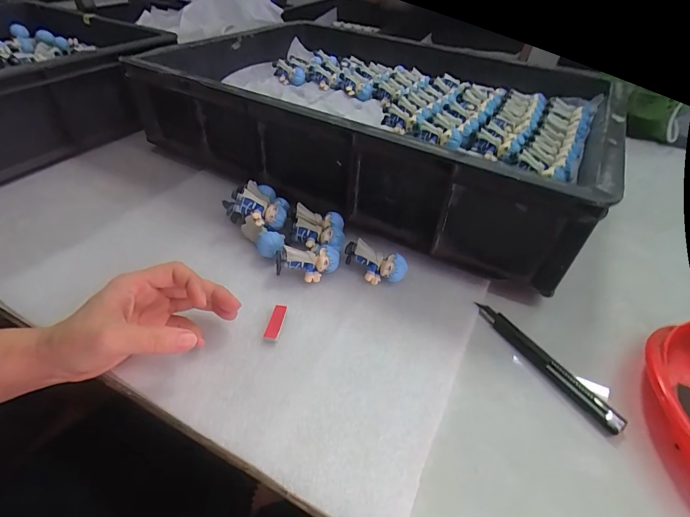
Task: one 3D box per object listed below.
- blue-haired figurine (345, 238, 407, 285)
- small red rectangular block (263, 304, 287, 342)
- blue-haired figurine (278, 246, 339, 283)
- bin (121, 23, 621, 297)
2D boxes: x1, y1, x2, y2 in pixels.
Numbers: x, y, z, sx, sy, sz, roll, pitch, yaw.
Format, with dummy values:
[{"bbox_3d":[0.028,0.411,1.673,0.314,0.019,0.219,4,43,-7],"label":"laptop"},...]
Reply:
[{"bbox_3d":[0.029,0.005,0.363,0.063,0.031,0.023,20,45,17],"label":"blue-haired figurine"},{"bbox_3d":[-0.061,0.055,0.322,0.011,0.006,0.039,8,42,4],"label":"small red rectangular block"},{"bbox_3d":[-0.036,0.004,0.360,0.062,0.029,0.025,-7,43,-12],"label":"blue-haired figurine"},{"bbox_3d":[0.044,-0.227,0.534,0.557,0.114,0.449,21,45,18],"label":"bin"}]

